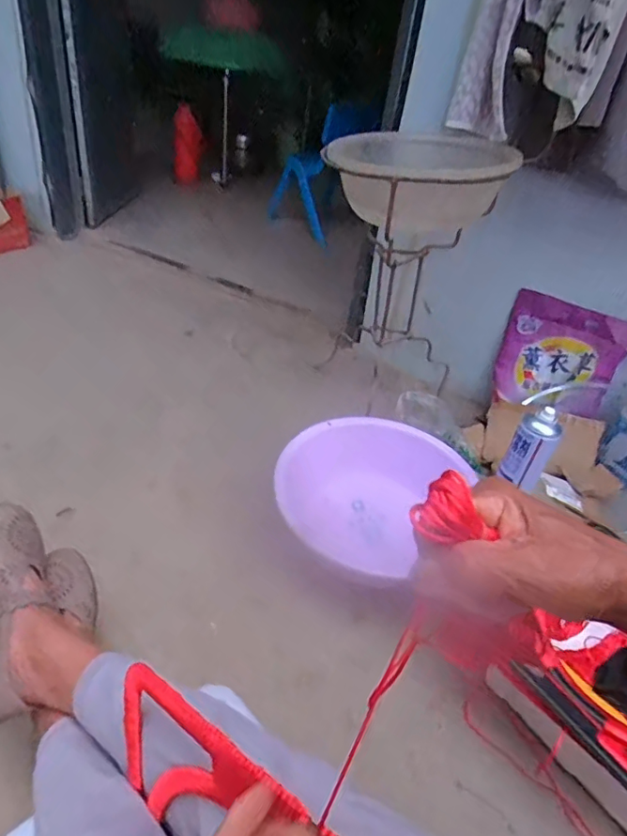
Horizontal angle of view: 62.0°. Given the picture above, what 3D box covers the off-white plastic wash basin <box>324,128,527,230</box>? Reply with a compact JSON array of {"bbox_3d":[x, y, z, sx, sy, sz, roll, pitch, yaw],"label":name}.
[{"bbox_3d":[0.205,-0.467,1.046,0.349,0.162,0.389,13,36,5],"label":"off-white plastic wash basin"}]

